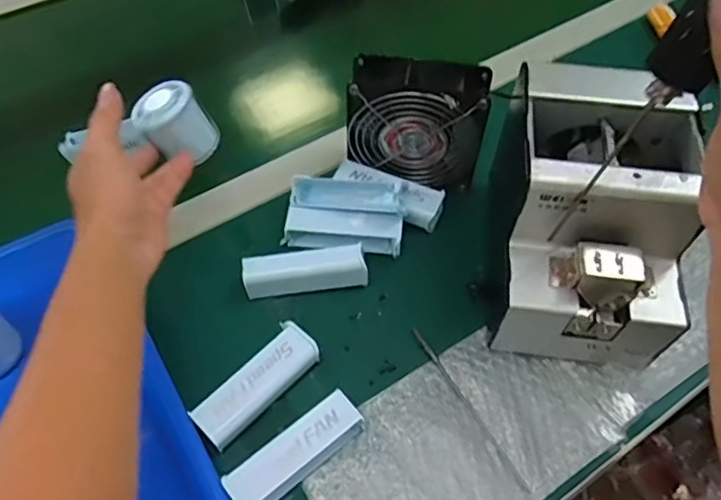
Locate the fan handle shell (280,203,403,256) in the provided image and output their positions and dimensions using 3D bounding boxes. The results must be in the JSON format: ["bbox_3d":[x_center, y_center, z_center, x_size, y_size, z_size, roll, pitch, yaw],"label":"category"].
[{"bbox_3d":[-0.016,-0.016,0.521,0.101,0.027,0.029,6,56,4],"label":"fan handle shell"}]

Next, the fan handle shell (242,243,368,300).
[{"bbox_3d":[-0.046,0.020,0.492,0.098,0.035,0.026,-6,56,-4],"label":"fan handle shell"}]

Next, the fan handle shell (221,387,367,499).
[{"bbox_3d":[-0.044,0.143,0.412,0.100,0.030,0.031,-35,63,-22],"label":"fan handle shell"}]

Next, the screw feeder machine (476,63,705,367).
[{"bbox_3d":[0.174,-0.027,0.454,0.125,0.149,0.188,4,56,3],"label":"screw feeder machine"}]

